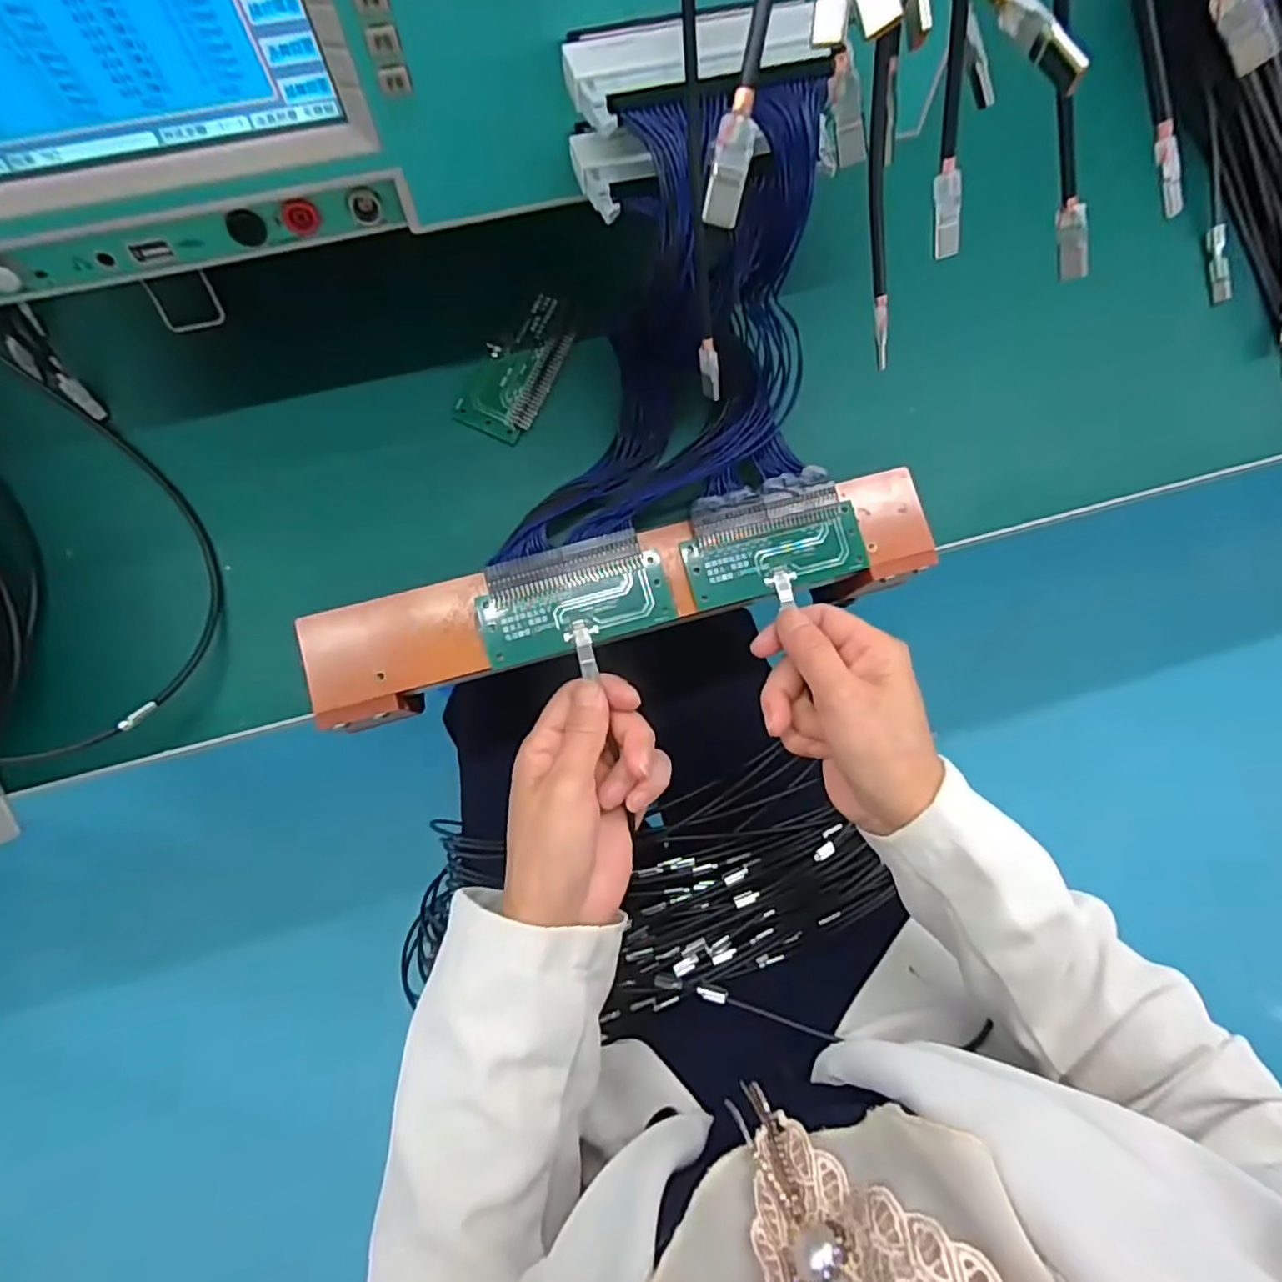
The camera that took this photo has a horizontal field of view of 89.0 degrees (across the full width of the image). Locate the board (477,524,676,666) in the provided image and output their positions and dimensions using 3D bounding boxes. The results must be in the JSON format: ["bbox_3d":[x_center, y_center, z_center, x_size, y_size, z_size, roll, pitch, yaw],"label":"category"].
[{"bbox_3d":[-0.035,-0.024,0.337,0.097,0.006,0.051,-16,84,-6],"label":"board"}]

